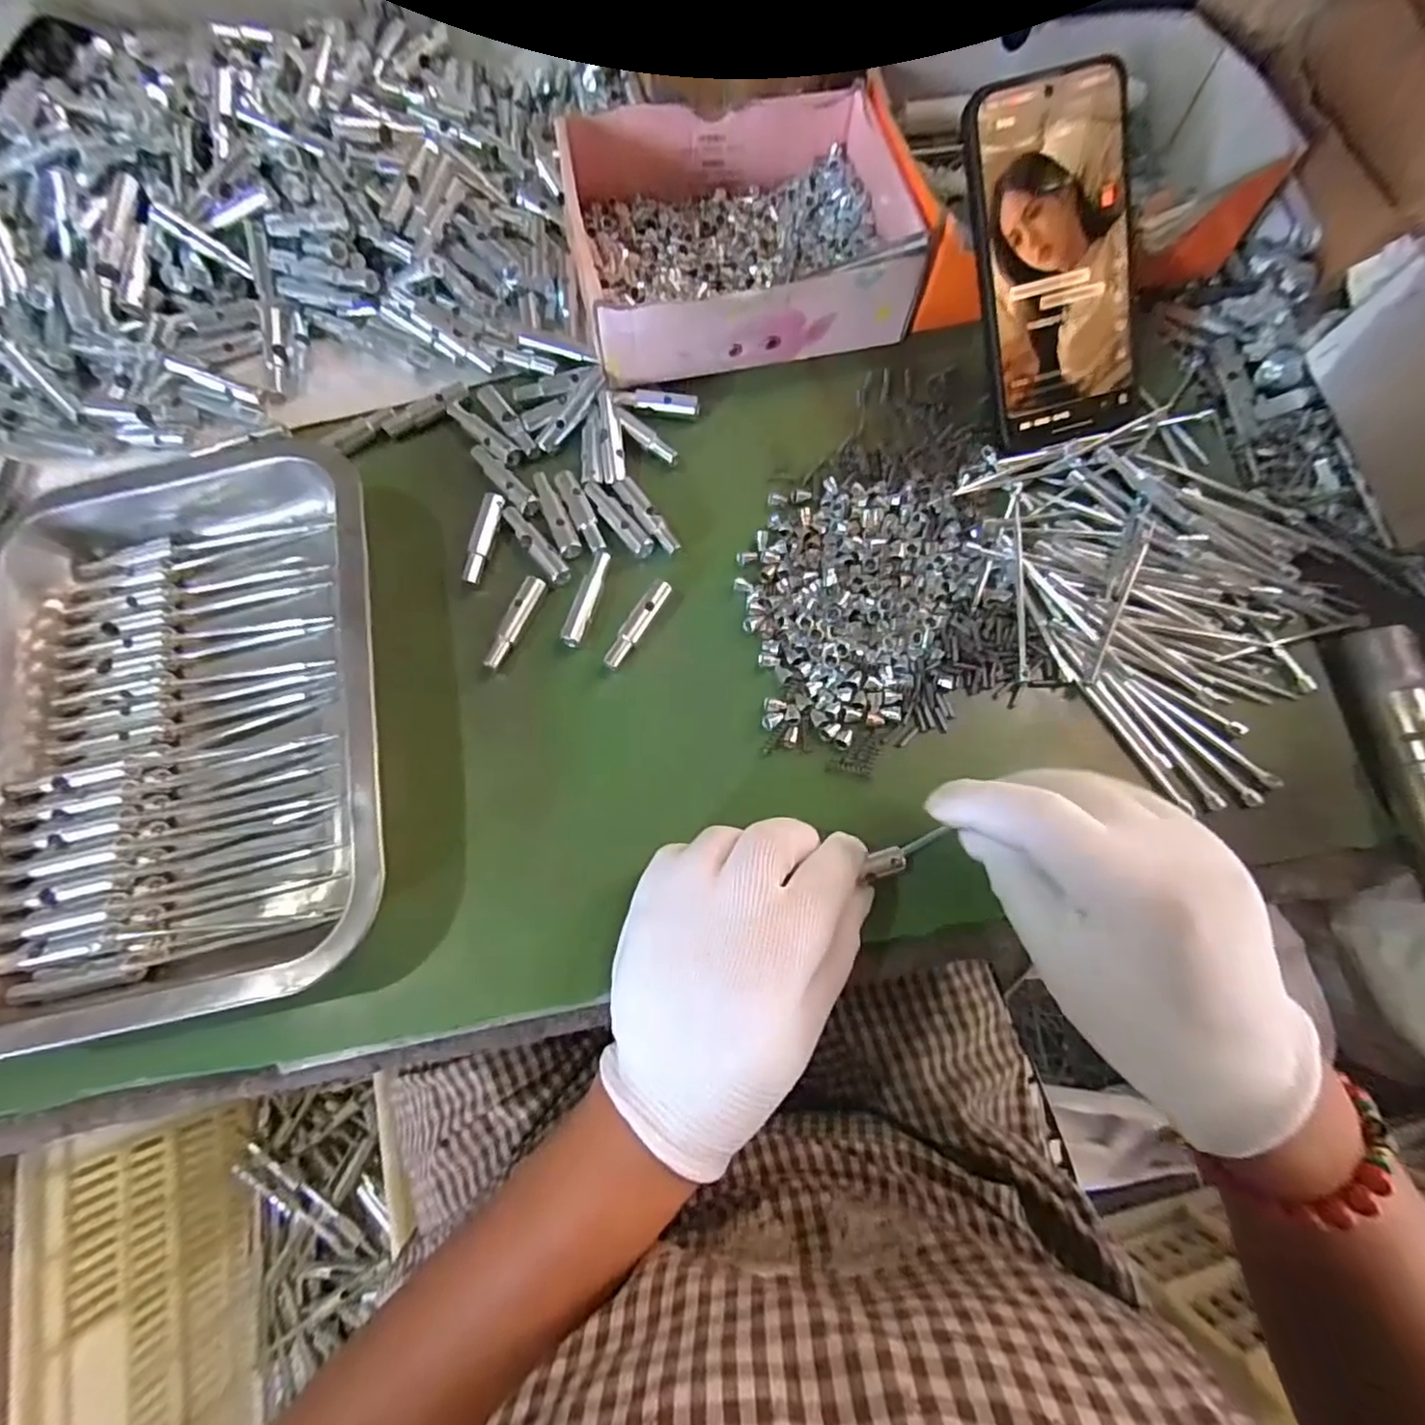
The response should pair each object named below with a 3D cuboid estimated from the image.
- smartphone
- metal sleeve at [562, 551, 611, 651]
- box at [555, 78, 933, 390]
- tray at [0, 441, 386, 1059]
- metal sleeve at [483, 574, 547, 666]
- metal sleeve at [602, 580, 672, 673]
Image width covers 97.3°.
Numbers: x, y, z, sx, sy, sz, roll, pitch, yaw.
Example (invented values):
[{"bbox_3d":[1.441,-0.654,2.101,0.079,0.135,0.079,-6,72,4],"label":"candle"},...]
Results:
[{"bbox_3d":[0.173,-0.221,0.313,0.078,0.005,0.159,-17,108,1],"label":"smartphone"},{"bbox_3d":[-0.064,-0.058,0.319,0.010,0.008,0.053,16,75,5],"label":"metal sleeve"},{"bbox_3d":[0.014,-0.269,0.351,0.173,0.054,0.134,-12,74,-3],"label":"box"},{"bbox_3d":[-0.247,-0.003,0.289,0.192,0.037,0.266,-11,74,-3],"label":"tray"},{"bbox_3d":[-0.099,-0.045,0.316,0.009,0.011,0.051,25,76,8],"label":"metal sleeve"},{"bbox_3d":[-0.038,-0.044,0.315,0.009,0.011,0.052,32,77,9],"label":"metal sleeve"}]

